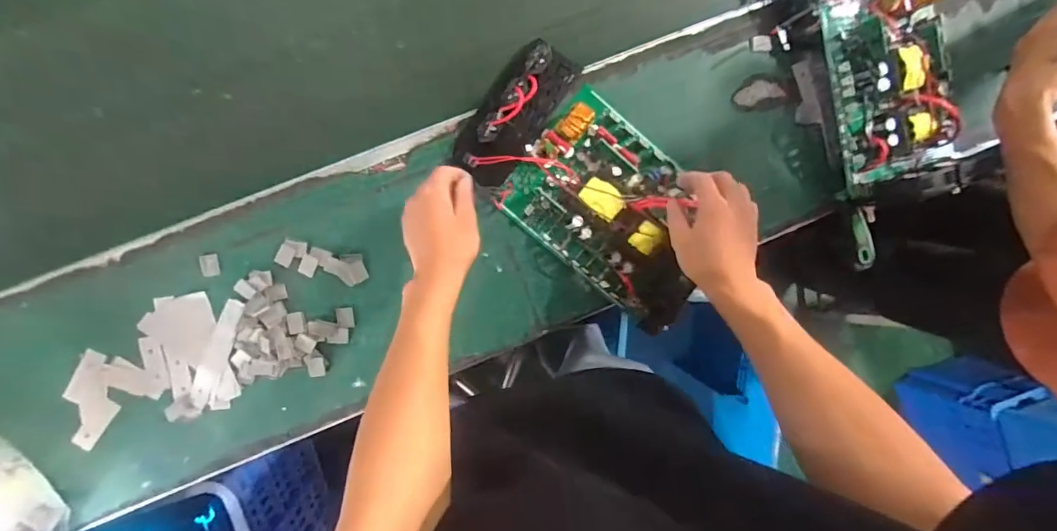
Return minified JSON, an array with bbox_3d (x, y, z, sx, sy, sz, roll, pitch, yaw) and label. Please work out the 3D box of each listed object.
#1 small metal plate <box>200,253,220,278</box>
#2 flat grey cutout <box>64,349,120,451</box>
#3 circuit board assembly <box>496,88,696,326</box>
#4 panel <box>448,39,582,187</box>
[{"bbox_3d":[-0.365,0.000,0.531,0.017,0.004,0.026,-6,93,-6],"label":"small metal plate"},{"bbox_3d":[-0.497,0.153,0.529,0.045,0.010,0.109,-4,98,-10],"label":"flat grey cutout"},{"bbox_3d":[0.118,-0.066,0.569,0.263,0.042,0.185,38,88,-7],"label":"circuit board assembly"},{"bbox_3d":[-0.014,-0.183,0.532,0.078,0.074,0.179,36,89,-6],"label":"panel"}]

